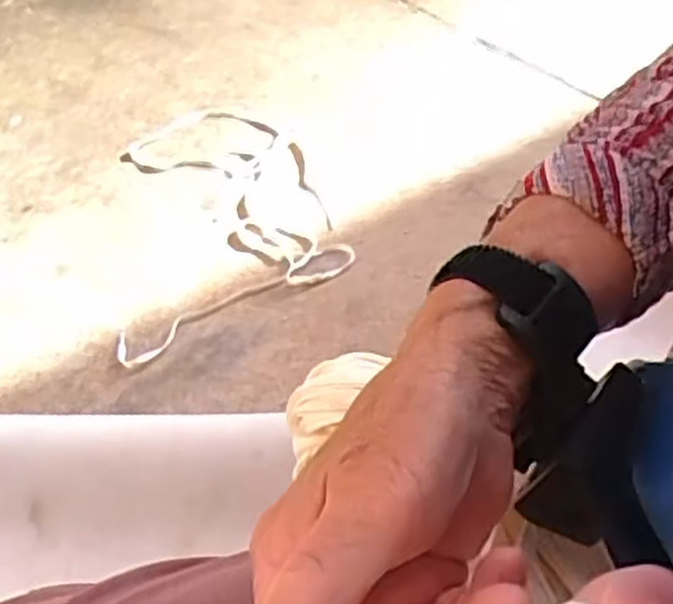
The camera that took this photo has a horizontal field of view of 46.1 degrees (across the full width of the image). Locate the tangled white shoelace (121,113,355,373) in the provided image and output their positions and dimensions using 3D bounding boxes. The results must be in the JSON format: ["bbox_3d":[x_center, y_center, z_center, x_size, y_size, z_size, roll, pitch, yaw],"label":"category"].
[{"bbox_3d":[-0.159,-0.152,1.163,0.294,0.016,0.563,-6,48,-8],"label":"tangled white shoelace"}]

